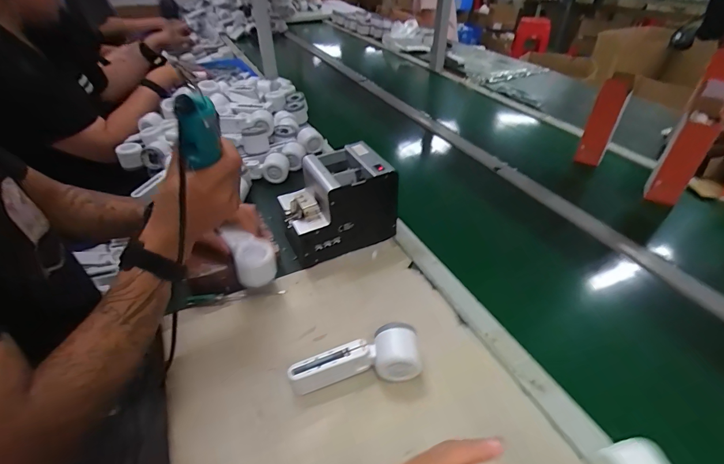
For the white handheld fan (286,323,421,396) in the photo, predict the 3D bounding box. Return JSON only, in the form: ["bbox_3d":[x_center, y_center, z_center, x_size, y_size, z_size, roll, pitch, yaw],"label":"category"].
[{"bbox_3d":[-0.008,0.163,0.472,0.167,0.063,0.054,-3,40,-4],"label":"white handheld fan"}]

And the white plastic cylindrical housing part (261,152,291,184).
[{"bbox_3d":[-0.199,-0.149,0.844,0.059,0.049,0.055,0,40,0],"label":"white plastic cylindrical housing part"}]

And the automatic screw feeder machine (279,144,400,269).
[{"bbox_3d":[-0.045,-0.049,0.656,0.187,0.157,0.124,-15,42,-18],"label":"automatic screw feeder machine"}]

